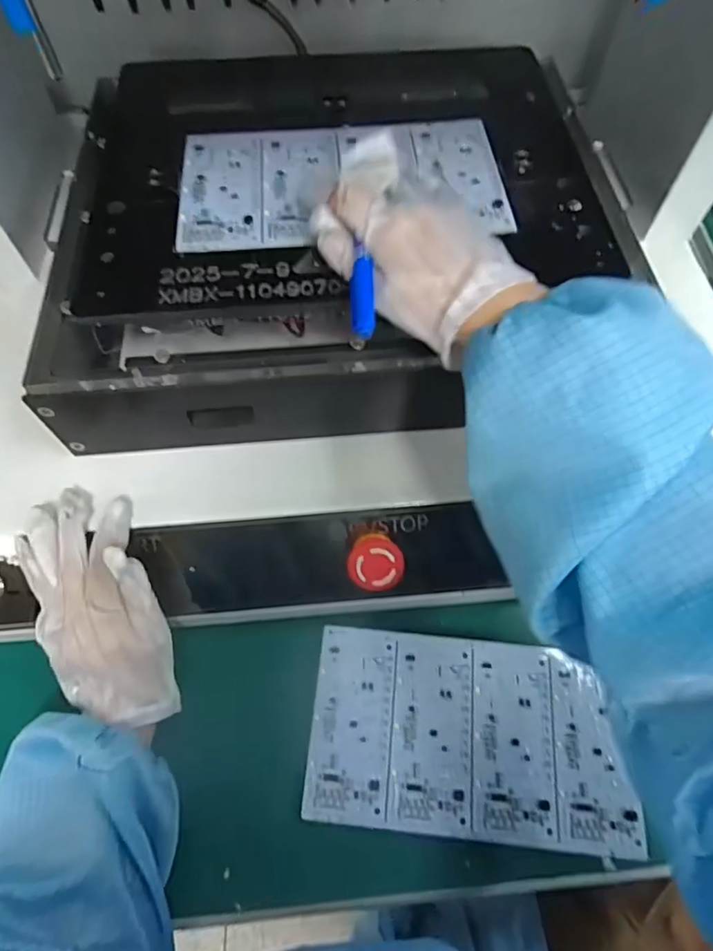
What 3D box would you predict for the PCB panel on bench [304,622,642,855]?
[{"bbox_3d":[0.078,0.182,0.381,0.215,0.004,0.124,5,64,3],"label":"PCB panel on bench"}]

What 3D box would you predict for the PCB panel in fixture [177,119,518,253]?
[{"bbox_3d":[-0.012,-0.208,0.379,0.219,0.005,0.131,-9,64,-4],"label":"PCB panel in fixture"}]

